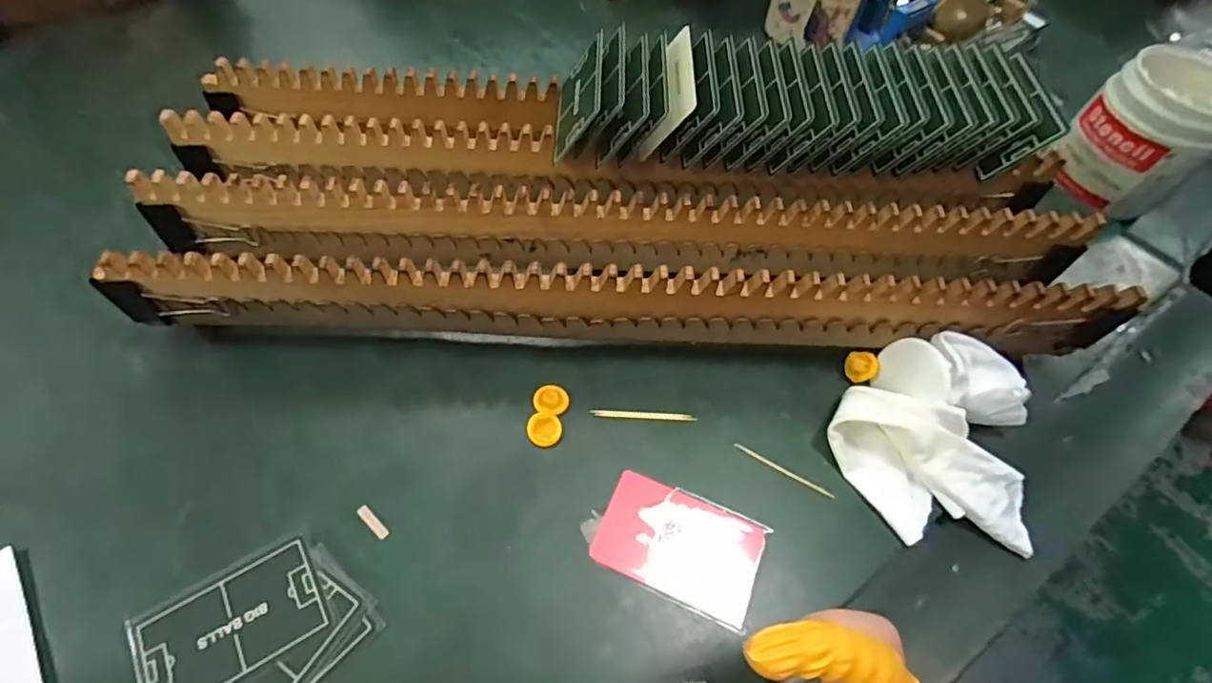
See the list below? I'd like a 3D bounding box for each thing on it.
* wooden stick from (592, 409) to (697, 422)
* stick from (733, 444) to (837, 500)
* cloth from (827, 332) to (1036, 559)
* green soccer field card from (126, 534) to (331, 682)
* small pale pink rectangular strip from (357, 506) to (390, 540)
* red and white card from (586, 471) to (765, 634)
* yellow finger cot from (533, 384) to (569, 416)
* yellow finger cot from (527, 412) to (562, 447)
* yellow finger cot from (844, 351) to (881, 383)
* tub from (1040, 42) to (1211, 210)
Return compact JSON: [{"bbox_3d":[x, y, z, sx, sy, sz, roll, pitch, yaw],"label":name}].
[{"bbox_3d":[0.023,0.045,0.354,0.064,0.004,0.004,4,59,-2],"label":"wooden stick"},{"bbox_3d":[0.106,0.077,0.344,0.062,0.004,0.004,29,61,13],"label":"stick"},{"bbox_3d":[0.192,0.056,0.336,0.114,0.048,0.118,-1,59,-5],"label":"cloth"},{"bbox_3d":[-0.185,0.139,0.283,0.084,0.004,0.053,-27,65,-19],"label":"green soccer field card"},{"bbox_3d":[-0.127,0.098,0.314,0.023,0.004,0.006,41,64,18],"label":"small pale pink rectangular strip"},{"bbox_3d":[0.040,0.110,0.317,0.086,0.004,0.054,22,60,9],"label":"red and white card"},{"bbox_3d":[-0.034,0.035,0.355,0.021,0.004,0.020,6,59,-1],"label":"yellow finger cot"},{"bbox_3d":[-0.037,0.052,0.344,0.020,0.004,0.021,2,59,-3],"label":"yellow finger cot"},{"bbox_3d":[0.165,0.017,0.374,0.016,0.017,0.018,-6,60,-8],"label":"yellow finger cot"},{"bbox_3d":[0.440,-0.172,0.473,0.088,0.101,0.089,2,59,-3],"label":"tub"}]

